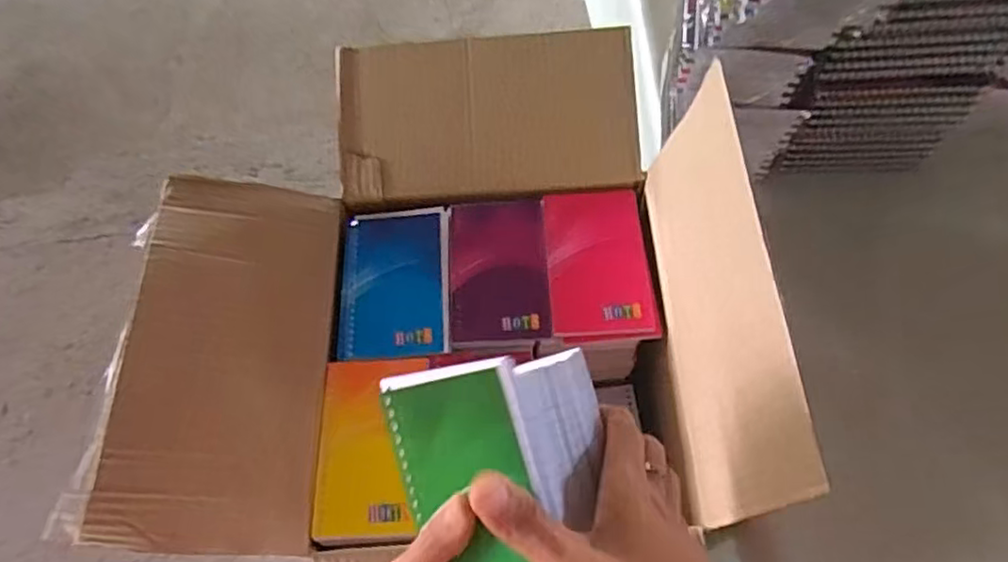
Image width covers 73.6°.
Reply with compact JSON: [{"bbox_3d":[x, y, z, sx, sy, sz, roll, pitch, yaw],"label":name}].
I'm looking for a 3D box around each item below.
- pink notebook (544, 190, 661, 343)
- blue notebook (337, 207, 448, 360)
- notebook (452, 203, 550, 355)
[{"bbox_3d":[0.080,-0.015,0.581,0.083,0.012,0.139,-5,62,1],"label":"pink notebook"},{"bbox_3d":[-0.092,0.000,0.569,0.088,0.013,0.130,-3,62,2],"label":"blue notebook"},{"bbox_3d":[-0.004,-0.009,0.575,0.082,0.010,0.132,-4,62,2],"label":"notebook"}]

